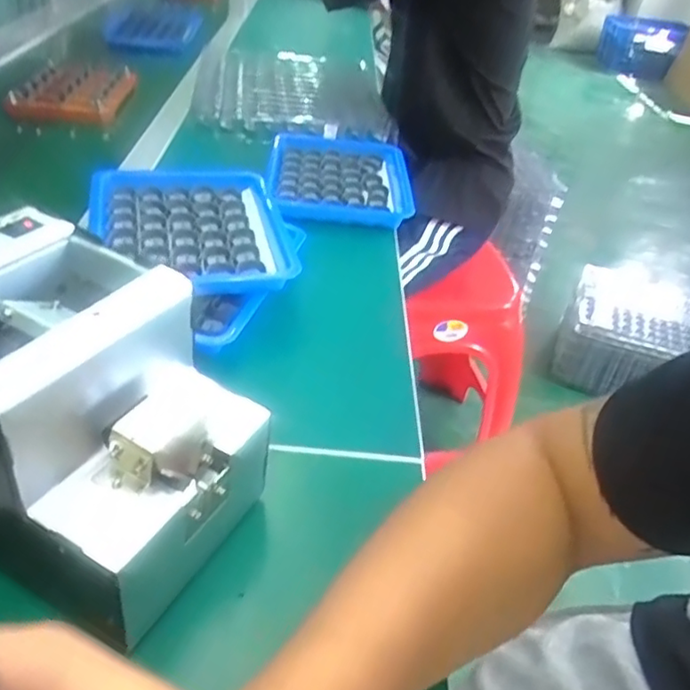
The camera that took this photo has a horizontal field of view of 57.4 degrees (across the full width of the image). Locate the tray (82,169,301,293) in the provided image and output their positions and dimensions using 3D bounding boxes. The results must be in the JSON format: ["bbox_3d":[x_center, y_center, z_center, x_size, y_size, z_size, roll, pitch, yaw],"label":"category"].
[{"bbox_3d":[-0.151,-0.120,0.606,0.179,0.022,0.227,-4,40,-14],"label":"tray"}]

